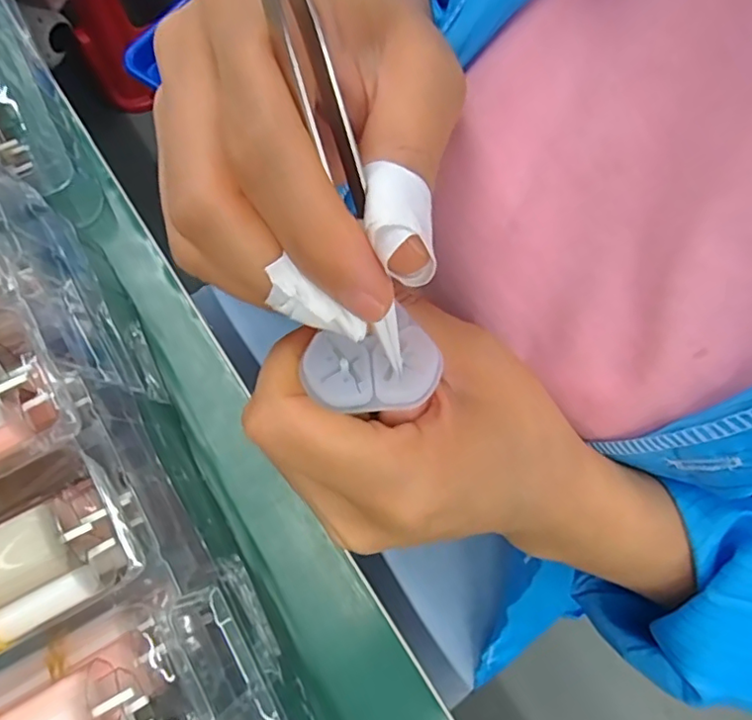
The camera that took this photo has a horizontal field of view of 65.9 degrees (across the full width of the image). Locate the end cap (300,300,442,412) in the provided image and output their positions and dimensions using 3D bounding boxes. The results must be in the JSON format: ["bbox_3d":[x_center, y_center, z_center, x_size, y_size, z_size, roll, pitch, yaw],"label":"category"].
[{"bbox_3d":[-0.001,0.002,0.154,0.033,0.004,0.025,-15,74,-6],"label":"end cap"}]

